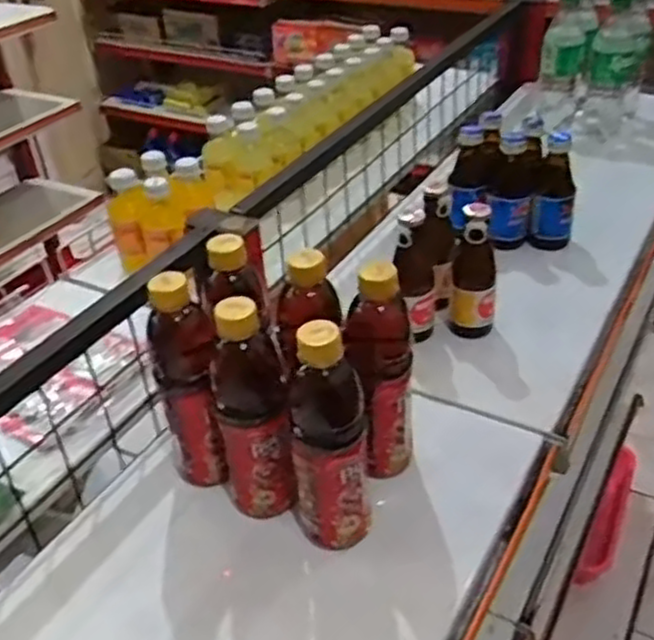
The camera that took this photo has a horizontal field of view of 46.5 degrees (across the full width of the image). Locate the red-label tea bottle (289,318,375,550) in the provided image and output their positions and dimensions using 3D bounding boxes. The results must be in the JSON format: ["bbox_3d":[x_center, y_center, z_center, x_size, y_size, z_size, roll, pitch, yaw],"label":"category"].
[{"bbox_3d":[0.003,0.083,0.558,0.057,0.197,0.061,-3,36,0],"label":"red-label tea bottle"}]

